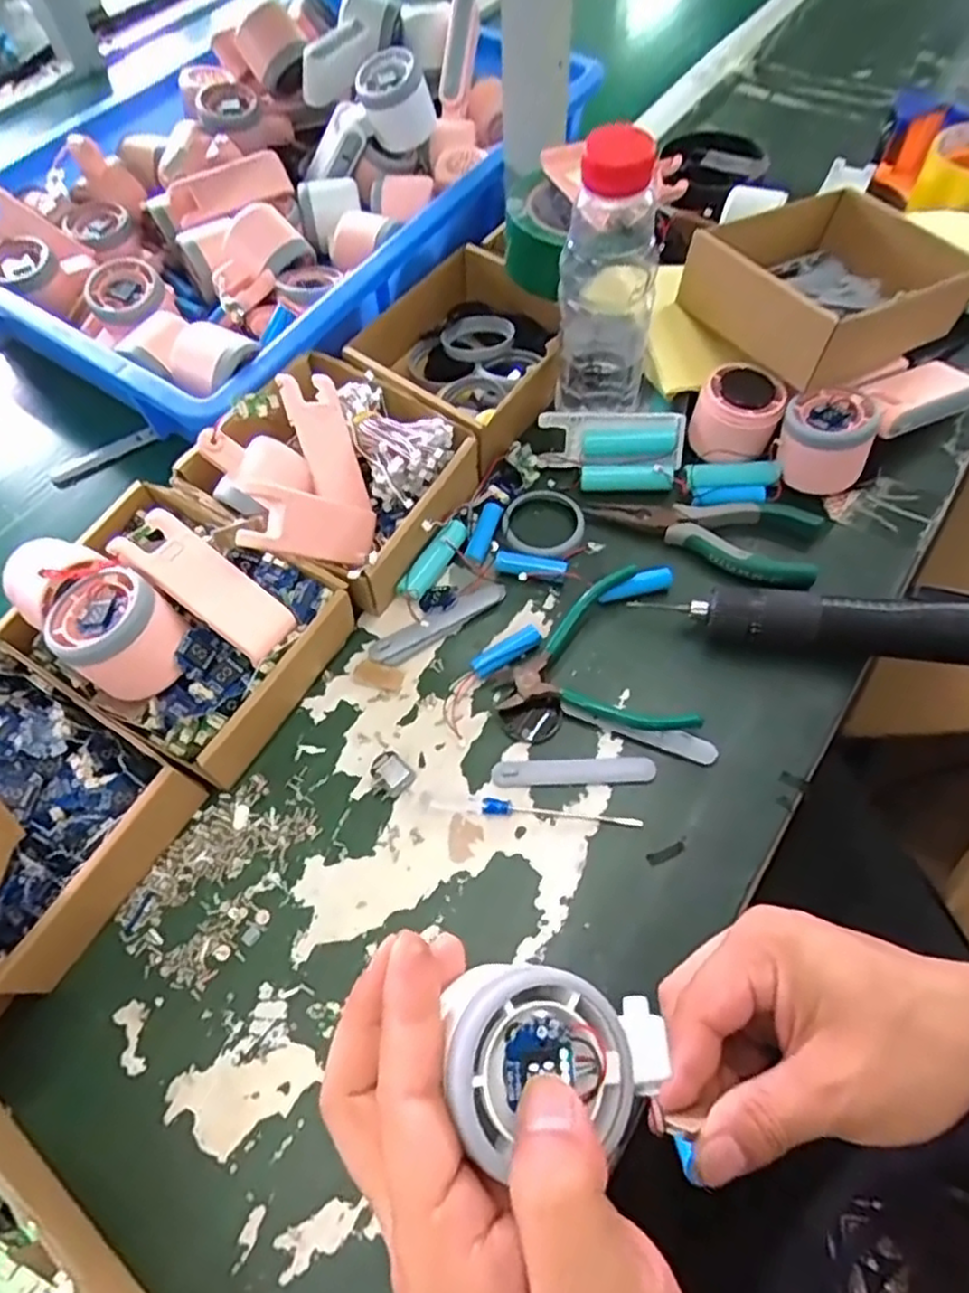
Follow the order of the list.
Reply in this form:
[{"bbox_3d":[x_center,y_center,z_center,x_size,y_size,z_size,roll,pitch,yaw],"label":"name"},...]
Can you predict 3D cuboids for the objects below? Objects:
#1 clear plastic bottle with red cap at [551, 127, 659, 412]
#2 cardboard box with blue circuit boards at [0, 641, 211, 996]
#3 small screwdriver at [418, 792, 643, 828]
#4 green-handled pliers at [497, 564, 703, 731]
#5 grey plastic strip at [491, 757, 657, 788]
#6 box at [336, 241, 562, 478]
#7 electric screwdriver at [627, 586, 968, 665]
[{"bbox_3d":[0.084,-0.243,0.475,0.062,0.191,0.076,10,62,8],"label":"clear plastic bottle with red cap"},{"bbox_3d":[-0.264,0.086,0.394,0.166,0.062,0.125,29,66,17],"label":"cardboard box with blue circuit boards"},{"bbox_3d":[0.025,0.095,0.405,0.126,0.005,0.009,5,61,5],"label":"small screwdriver"},{"bbox_3d":[0.078,-0.001,0.446,0.113,0.024,0.104,9,62,7],"label":"green-handled pliers"},{"bbox_3d":[0.053,0.074,0.416,0.094,0.004,0.015,-2,61,1],"label":"grey plastic strip"},{"bbox_3d":[-0.008,-0.235,0.554,0.149,0.049,0.171,30,66,17],"label":"box"},{"bbox_3d":[0.223,-0.013,0.434,0.248,0.042,0.037,9,62,7],"label":"electric screwdriver"}]

